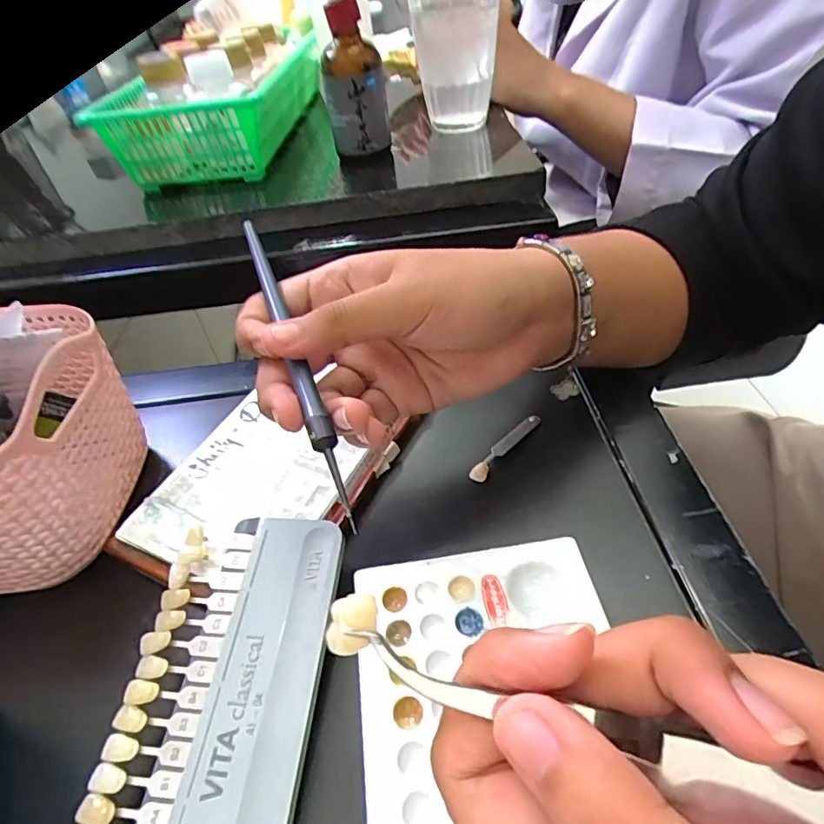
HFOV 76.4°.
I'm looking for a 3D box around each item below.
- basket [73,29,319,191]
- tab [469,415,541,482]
[{"bbox_3d":[-0.157,-0.261,0.451,0.120,0.064,0.252,-1,40,3],"label":"basket"},{"bbox_3d":[0.048,0.017,0.270,0.008,0.006,0.054,28,49,32],"label":"tab"}]

